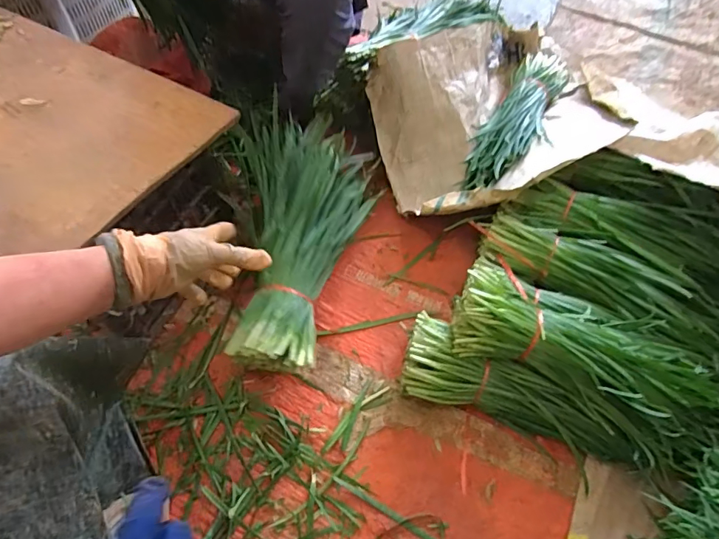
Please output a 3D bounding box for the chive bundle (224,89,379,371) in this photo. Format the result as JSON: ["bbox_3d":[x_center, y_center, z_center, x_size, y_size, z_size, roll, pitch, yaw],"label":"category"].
[{"bbox_3d":[-0.099,-0.071,0.779,0.197,0.070,0.470,4,65,2],"label":"chive bundle"}]

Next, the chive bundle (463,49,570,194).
[{"bbox_3d":[0.343,-0.323,0.982,0.131,0.052,0.454,25,61,14],"label":"chive bundle"}]

